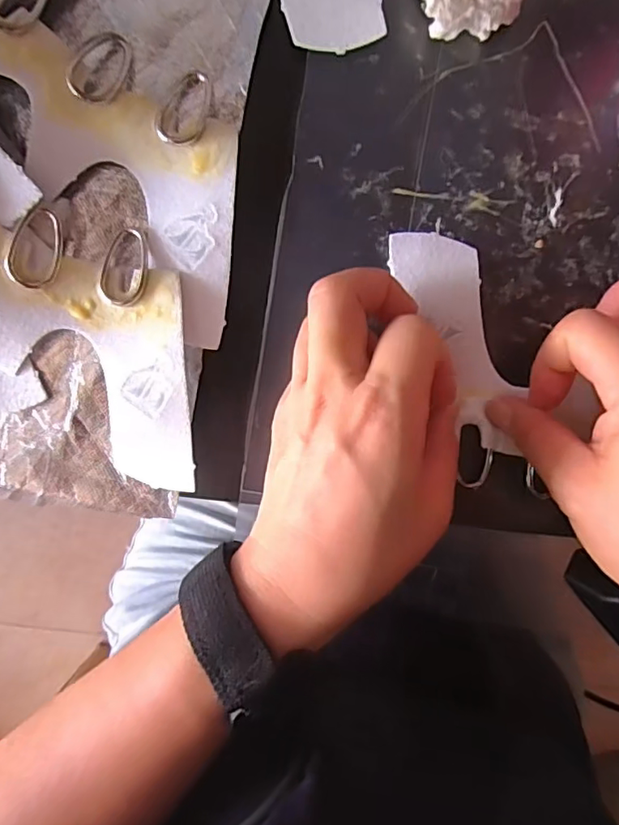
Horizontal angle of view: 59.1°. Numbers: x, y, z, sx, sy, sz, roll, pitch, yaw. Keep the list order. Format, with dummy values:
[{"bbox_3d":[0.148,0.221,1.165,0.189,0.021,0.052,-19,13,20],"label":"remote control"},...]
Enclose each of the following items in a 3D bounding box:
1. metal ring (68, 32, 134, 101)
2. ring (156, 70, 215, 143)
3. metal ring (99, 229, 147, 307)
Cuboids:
[{"bbox_3d":[-0.086,-0.142,0.226,0.019,0.006,0.035,35,71,-30],"label":"metal ring"},{"bbox_3d":[-0.051,-0.127,0.227,0.018,0.005,0.032,21,95,-2],"label":"ring"},{"bbox_3d":[-0.079,-0.062,0.232,0.019,0.004,0.032,15,95,-1],"label":"metal ring"}]

